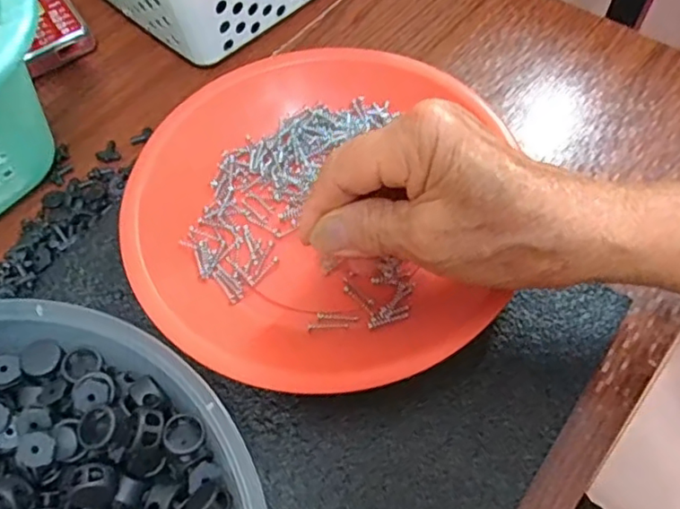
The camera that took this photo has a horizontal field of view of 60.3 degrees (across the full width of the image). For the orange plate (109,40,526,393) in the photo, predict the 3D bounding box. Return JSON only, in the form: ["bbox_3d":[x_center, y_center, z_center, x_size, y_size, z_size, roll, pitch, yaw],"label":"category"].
[{"bbox_3d":[-0.014,-0.021,0.294,0.174,0.036,0.186,-1,59,2],"label":"orange plate"}]

